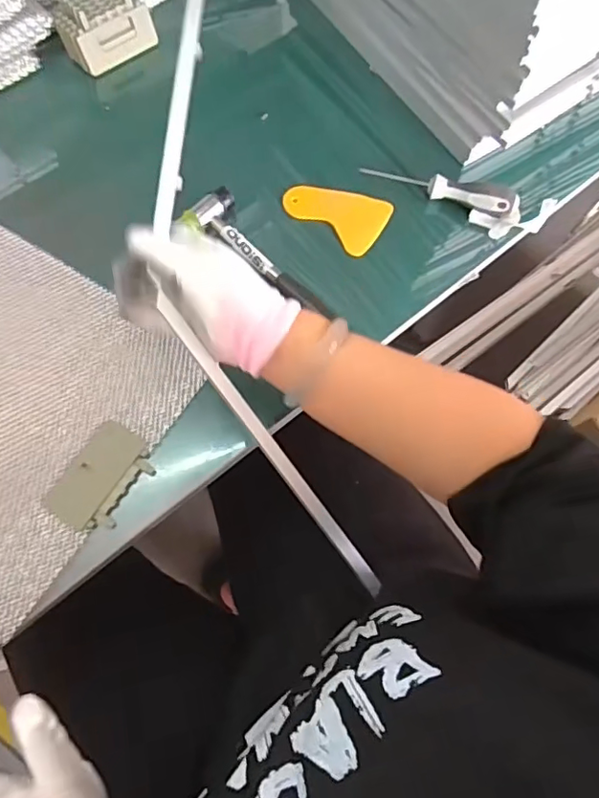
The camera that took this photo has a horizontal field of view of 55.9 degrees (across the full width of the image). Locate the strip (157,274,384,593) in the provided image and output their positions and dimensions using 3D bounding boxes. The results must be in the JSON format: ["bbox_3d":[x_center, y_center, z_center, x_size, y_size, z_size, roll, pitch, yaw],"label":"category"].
[{"bbox_3d":[-0.018,0.047,0.455,0.012,0.010,0.285,-38,102,-14],"label":"strip"}]

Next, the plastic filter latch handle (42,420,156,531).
[{"bbox_3d":[-0.163,0.064,0.466,0.057,0.004,0.087,32,72,9],"label":"plastic filter latch handle"}]

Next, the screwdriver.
[{"bbox_3d":[0.140,-0.209,0.562,0.153,0.023,0.031,12,70,2],"label":"screwdriver"}]

